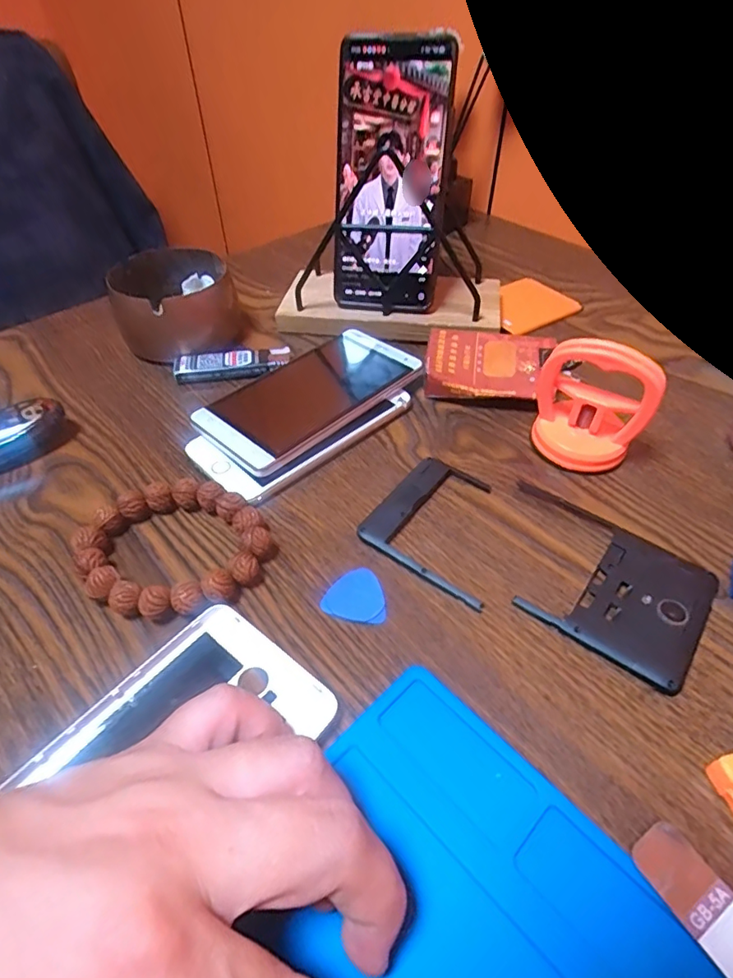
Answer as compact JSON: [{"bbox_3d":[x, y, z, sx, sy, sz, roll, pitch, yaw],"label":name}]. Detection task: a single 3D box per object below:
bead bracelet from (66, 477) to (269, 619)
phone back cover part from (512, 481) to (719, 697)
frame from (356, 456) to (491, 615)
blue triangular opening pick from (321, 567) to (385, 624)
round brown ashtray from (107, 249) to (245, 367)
[{"bbox_3d":[-0.095,0.029,0.257,0.084,0.016,0.078,0,47,0],"label":"bead bracelet"},{"bbox_3d":[0.110,0.041,0.252,0.099,0.007,0.075,30,54,25],"label":"phone back cover part"},{"bbox_3d":[0.044,0.017,0.274,0.072,0.006,0.073,29,53,25],"label":"frame"},{"bbox_3d":[-0.004,0.050,0.246,0.029,0.004,0.027,15,49,13],"label":"blue triangular opening pick"},{"bbox_3d":[-0.136,-0.133,0.376,0.080,0.049,0.087,-15,49,-14],"label":"round brown ashtray"}]

